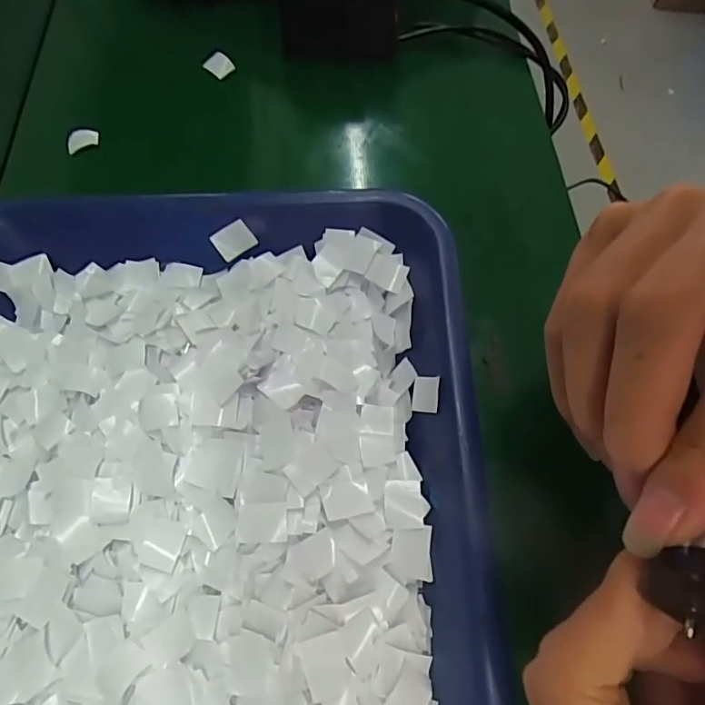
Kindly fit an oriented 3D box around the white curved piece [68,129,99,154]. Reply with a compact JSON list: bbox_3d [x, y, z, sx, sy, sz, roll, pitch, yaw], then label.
[{"bbox_3d":[-0.171,-0.135,0.322,0.020,0.004,0.016,-17,66,-11],"label":"white curved piece"}]

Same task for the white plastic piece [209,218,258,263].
[{"bbox_3d":[-0.061,-0.058,0.261,0.020,0.016,0.004,-30,30,8],"label":"white plastic piece"}]

